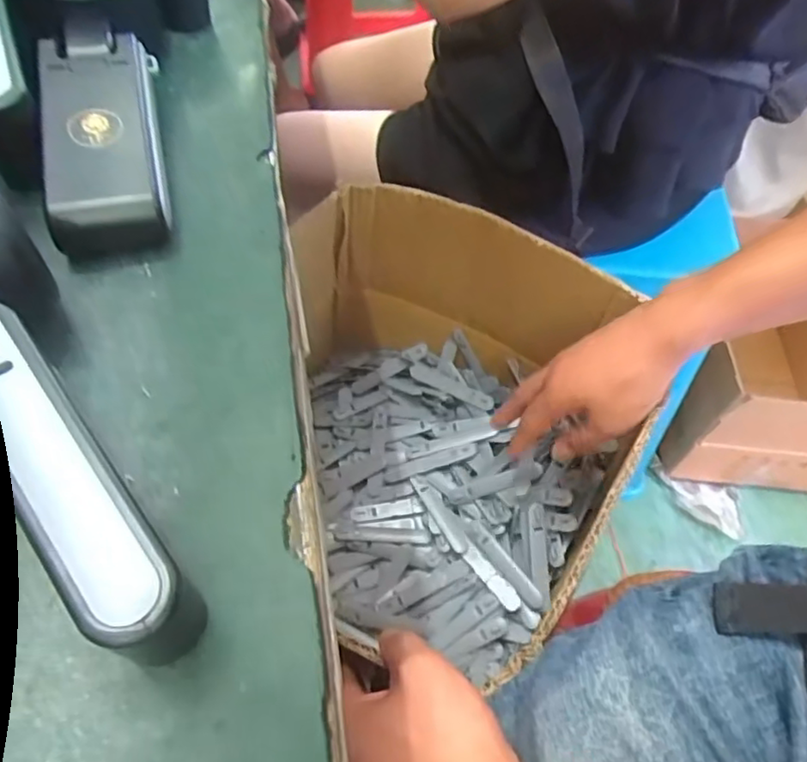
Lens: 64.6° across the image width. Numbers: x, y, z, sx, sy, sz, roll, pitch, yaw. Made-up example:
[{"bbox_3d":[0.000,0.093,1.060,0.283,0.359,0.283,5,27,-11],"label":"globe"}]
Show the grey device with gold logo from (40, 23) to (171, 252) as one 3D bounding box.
[{"bbox_3d":[-0.115,-0.097,0.251,0.040,0.032,0.101,-9,58,-10],"label":"grey device with gold logo"}]

